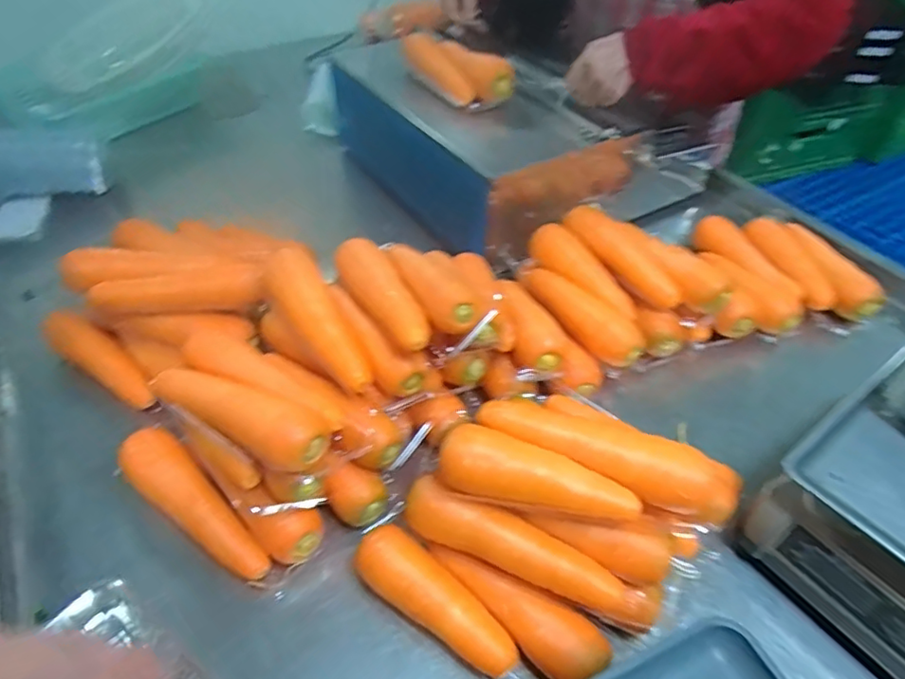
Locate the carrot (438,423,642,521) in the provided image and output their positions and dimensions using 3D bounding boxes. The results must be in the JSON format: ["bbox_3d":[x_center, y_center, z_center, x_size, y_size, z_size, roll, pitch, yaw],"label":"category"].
[{"bbox_3d":[0.067,0.114,0.476,0.155,0.040,0.043,17,48,15],"label":"carrot"}]

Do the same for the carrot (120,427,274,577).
[{"bbox_3d":[-0.248,0.161,0.566,0.191,0.053,0.054,35,55,29],"label":"carrot"}]

